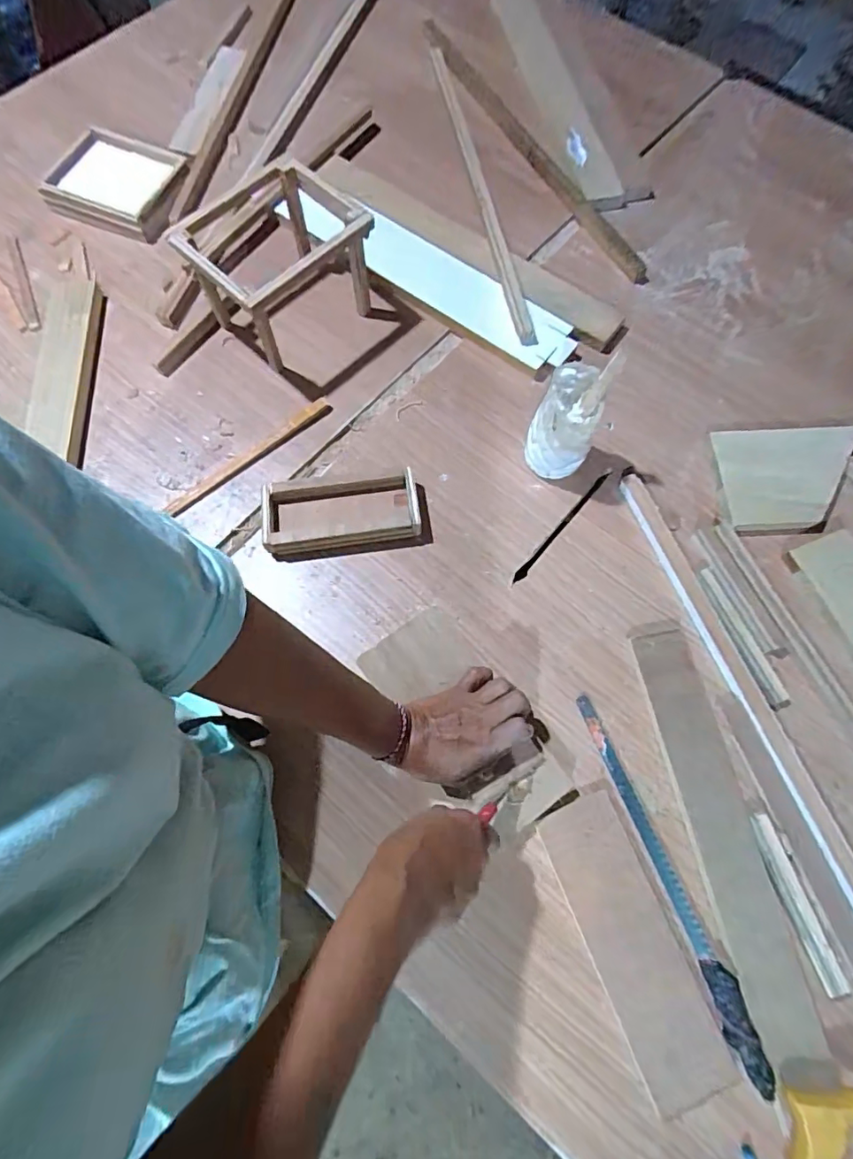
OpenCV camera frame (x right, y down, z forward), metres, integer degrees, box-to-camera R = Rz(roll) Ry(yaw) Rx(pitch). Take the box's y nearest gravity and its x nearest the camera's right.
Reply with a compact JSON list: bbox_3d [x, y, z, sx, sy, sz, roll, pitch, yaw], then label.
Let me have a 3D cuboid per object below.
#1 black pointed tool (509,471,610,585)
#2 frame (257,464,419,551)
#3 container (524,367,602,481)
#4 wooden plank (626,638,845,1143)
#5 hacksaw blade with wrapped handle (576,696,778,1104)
[{"bbox_3d":[0.148,-0.058,0.565,0.010,0.005,0.173,40,76,12],"label":"black pointed tool"},{"bbox_3d":[-0.089,-0.072,0.543,0.160,0.034,0.076,-7,72,-2],"label":"frame"},{"bbox_3d":[0.140,-0.158,0.534,0.060,0.106,0.061,15,72,5],"label":"container"},{"bbox_3d":[0.257,0.219,0.449,0.054,0.014,0.351,-9,72,-3],"label":"wooden plank"},{"bbox_3d":[0.208,0.252,0.447,0.025,0.017,0.312,-18,72,-6],"label":"hacksaw blade with wrapped handle"}]

